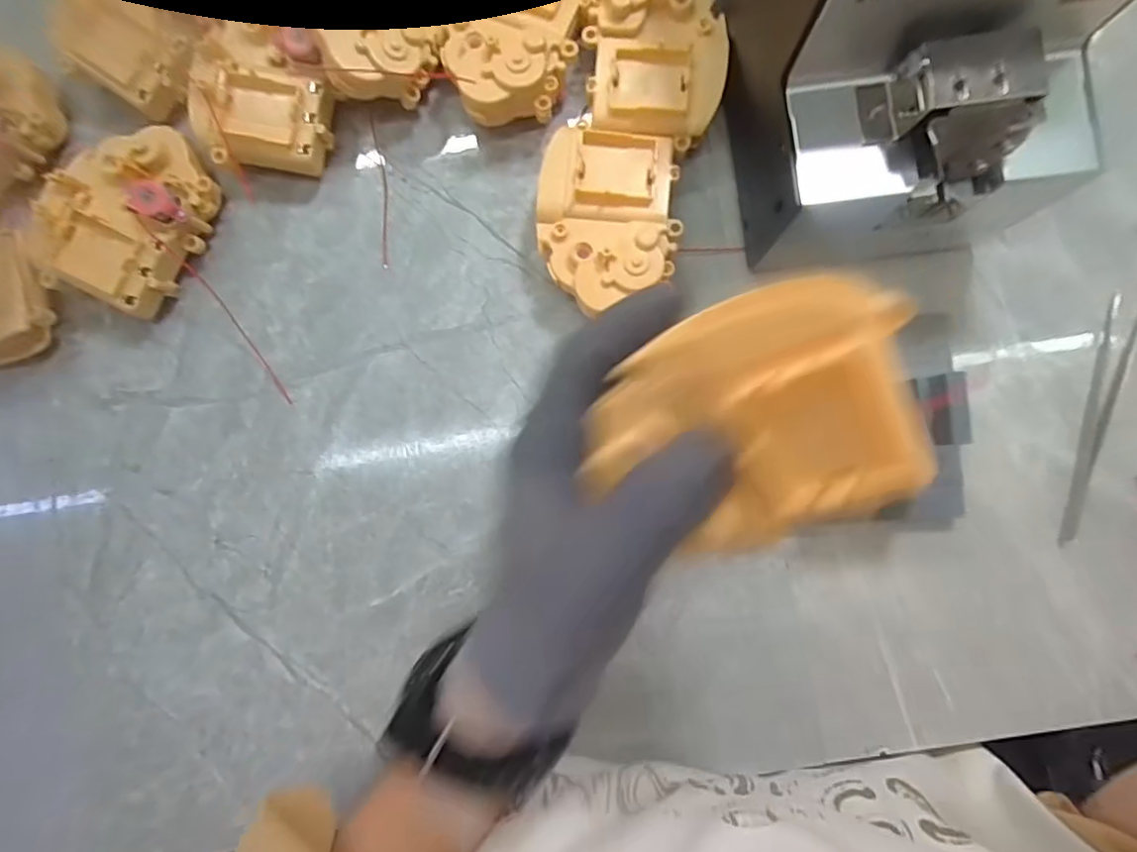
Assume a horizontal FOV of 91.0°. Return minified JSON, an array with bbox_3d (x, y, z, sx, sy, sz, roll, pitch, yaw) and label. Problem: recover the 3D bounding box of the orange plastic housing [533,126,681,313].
[{"bbox_3d":[0.021,-0.107,0.299,0.070,0.039,0.093,2,86,3],"label":"orange plastic housing"}]

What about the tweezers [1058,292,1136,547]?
[{"bbox_3d":[0.281,-0.004,0.299,0.017,0.005,0.134,20,87,4],"label":"tweezers"}]

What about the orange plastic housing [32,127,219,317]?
[{"bbox_3d":[-0.244,-0.116,0.311,0.074,0.034,0.103,30,88,4],"label":"orange plastic housing"}]

